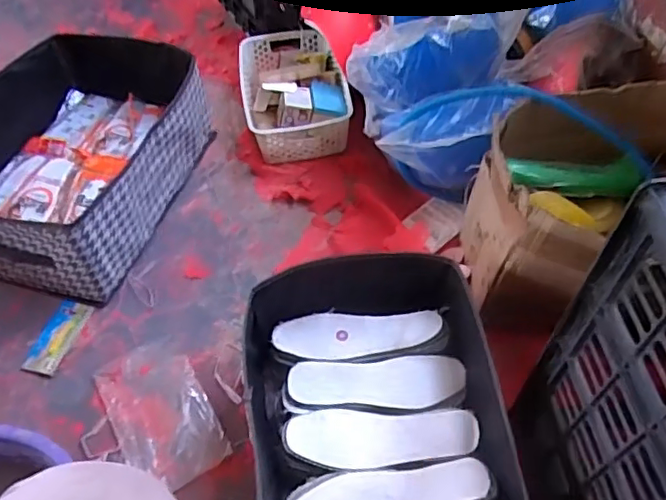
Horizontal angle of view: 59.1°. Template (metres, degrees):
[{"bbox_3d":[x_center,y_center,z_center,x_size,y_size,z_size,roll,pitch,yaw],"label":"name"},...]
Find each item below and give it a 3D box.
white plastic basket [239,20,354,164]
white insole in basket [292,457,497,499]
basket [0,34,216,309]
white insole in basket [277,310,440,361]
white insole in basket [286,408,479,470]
[{"bbox_3d":[-0.078,-0.321,1.173,0.200,0.093,0.320,-9,53,-5],"label":"white plastic basket"},{"bbox_3d":[0.061,0.268,0.644,0.222,0.022,0.069,-10,54,-6],"label":"white insole in basket"},{"bbox_3d":[-0.427,-0.161,0.999,0.321,0.178,0.443,11,54,10],"label":"basket"},{"bbox_3d":[0.032,0.109,0.778,0.215,0.022,0.072,-3,53,-1],"label":"white insole in basket"},{"bbox_3d":[0.059,0.219,0.690,0.216,0.023,0.070,0,53,1],"label":"white insole in basket"}]

